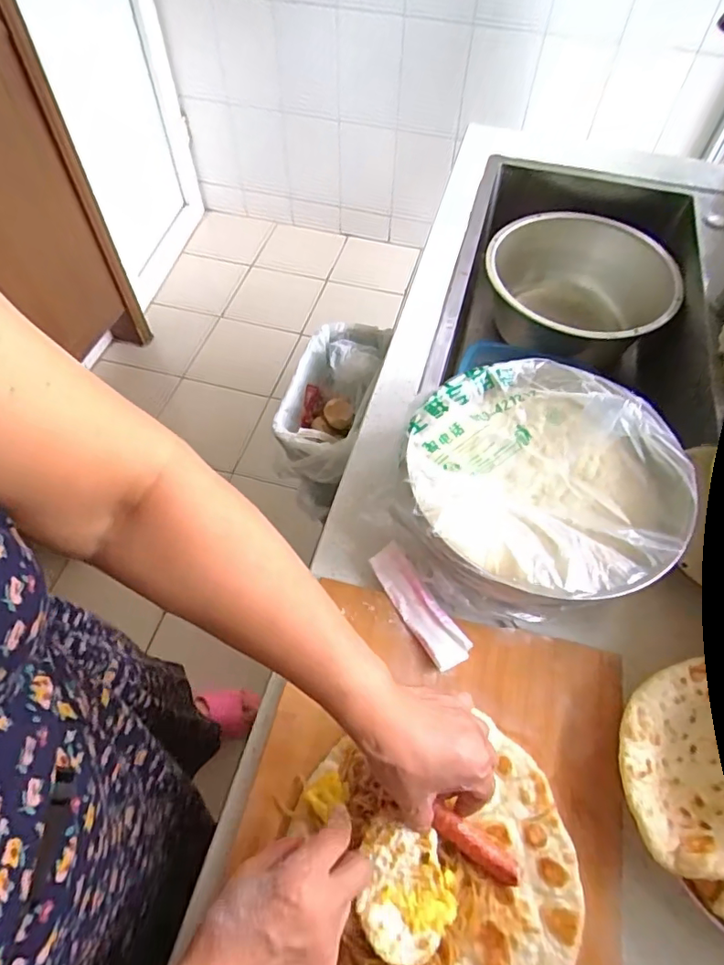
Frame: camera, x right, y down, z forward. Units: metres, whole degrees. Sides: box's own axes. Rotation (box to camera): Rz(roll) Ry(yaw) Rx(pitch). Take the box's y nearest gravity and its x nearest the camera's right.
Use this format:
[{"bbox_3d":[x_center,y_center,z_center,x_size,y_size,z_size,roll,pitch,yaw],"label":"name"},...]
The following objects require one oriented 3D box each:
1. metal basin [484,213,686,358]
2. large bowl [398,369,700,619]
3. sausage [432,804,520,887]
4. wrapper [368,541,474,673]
[{"bbox_3d":[0.377,-0.325,0.980,0.325,0.163,0.283,21,63,12],"label":"metal basin"},{"bbox_3d":[0.173,0.001,0.540,0.261,0.106,0.255,0,60,0],"label":"large bowl"},{"bbox_3d":[0.086,0.275,0.406,0.076,0.013,0.019,35,66,7],"label":"sausage"},{"bbox_3d":[0.054,0.119,0.523,0.038,0.011,0.129,-30,64,-16],"label":"wrapper"}]

